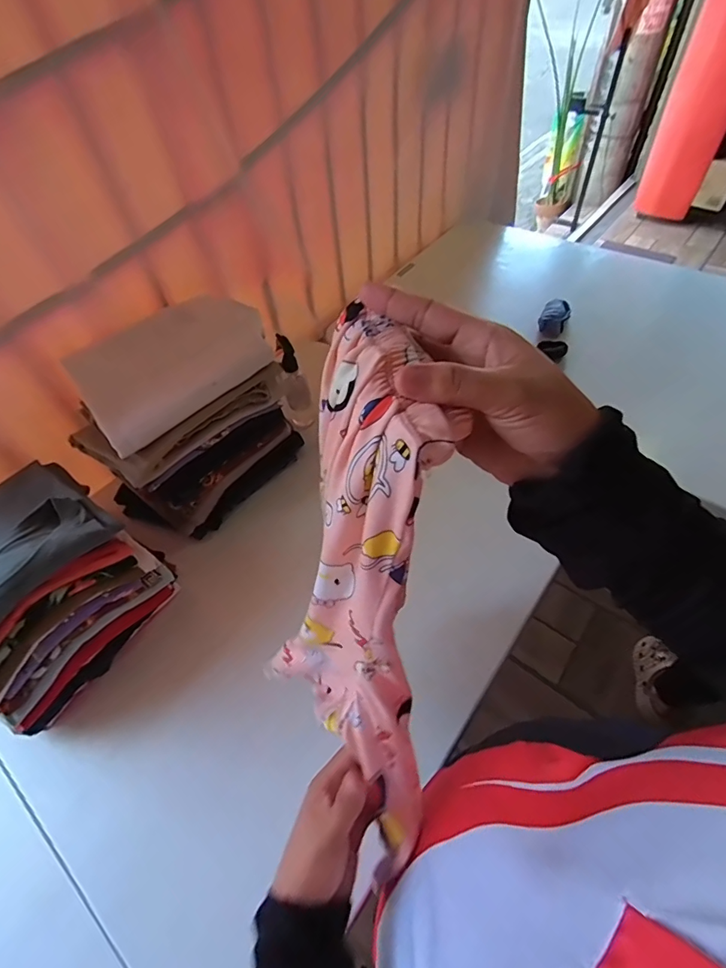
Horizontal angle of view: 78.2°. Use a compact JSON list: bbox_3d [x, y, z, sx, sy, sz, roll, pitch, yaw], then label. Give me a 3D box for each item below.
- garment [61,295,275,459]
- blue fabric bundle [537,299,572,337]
[{"bbox_3d":[-0.280,-0.188,0.677,0.277,0.046,0.212,-33,57,-18],"label":"garment"},{"bbox_3d":[0.440,-0.385,1.028,0.061,0.042,0.079,19,57,18],"label":"blue fabric bundle"}]

